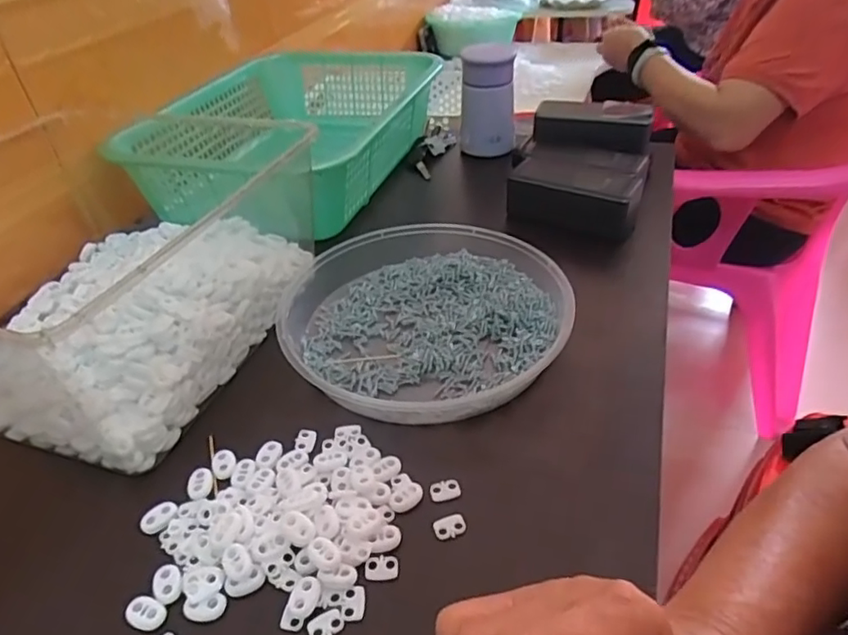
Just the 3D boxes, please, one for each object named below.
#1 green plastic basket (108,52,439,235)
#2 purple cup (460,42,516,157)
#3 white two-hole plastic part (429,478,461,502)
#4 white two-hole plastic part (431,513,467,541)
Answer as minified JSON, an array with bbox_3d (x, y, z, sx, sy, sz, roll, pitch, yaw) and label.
[{"bbox_3d":[-0.155,-0.230,0.717,0.283,0.110,0.389,8,40,15],"label":"green plastic basket"},{"bbox_3d":[0.082,-0.279,0.751,0.067,0.131,0.069,-1,39,4],"label":"purple cup"},{"bbox_3d":[0.014,0.110,0.372,0.019,0.004,0.013,-11,39,-9],"label":"white two-hole plastic part"},{"bbox_3d":[0.015,0.126,0.352,0.019,0.004,0.013,-13,39,-11],"label":"white two-hole plastic part"}]

